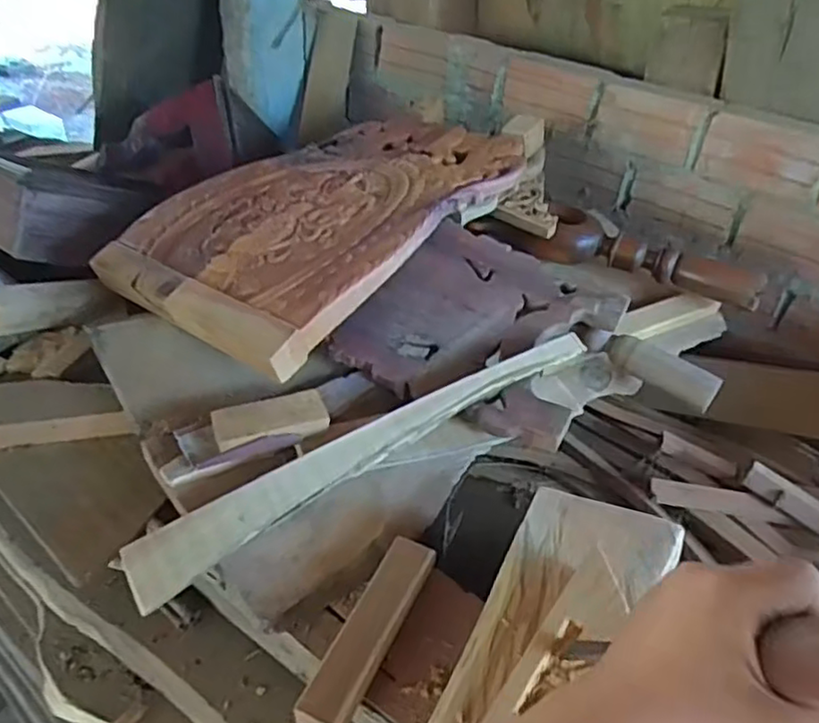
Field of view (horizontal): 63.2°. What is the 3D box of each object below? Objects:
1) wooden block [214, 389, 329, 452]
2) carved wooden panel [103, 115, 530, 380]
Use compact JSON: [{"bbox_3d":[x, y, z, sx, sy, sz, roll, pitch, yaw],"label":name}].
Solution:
[{"bbox_3d":[-0.138,0.056,0.665,0.110,0.015,0.045,-13,40,-20],"label":"wooden block"},{"bbox_3d":[-0.092,-0.219,0.905,0.339,0.051,0.577,26,47,29],"label":"carved wooden panel"}]

